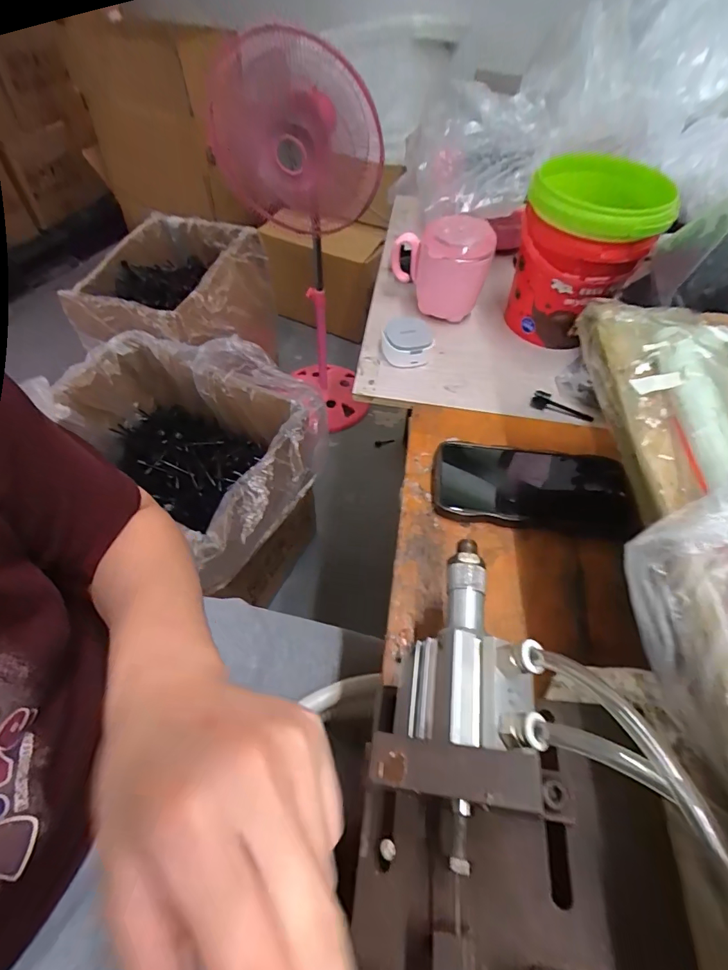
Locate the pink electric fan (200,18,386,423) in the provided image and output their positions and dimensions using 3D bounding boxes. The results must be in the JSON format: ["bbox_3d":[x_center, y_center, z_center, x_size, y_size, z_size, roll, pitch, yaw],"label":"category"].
[{"bbox_3d":[-0.160,-0.554,1.123,0.317,0.861,0.305,-5,55,-7],"label":"pink electric fan"}]

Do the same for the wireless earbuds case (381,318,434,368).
[{"bbox_3d":[0.048,-0.162,0.493,0.054,0.029,0.054,8,55,2],"label":"wireless earbuds case"}]

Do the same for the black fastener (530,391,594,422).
[{"bbox_3d":[0.207,-0.082,0.458,0.063,0.011,0.016,17,56,9],"label":"black fastener"}]

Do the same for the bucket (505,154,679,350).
[{"bbox_3d":[0.224,-0.246,0.475,0.122,0.171,0.108,20,56,10],"label":"bucket"}]

